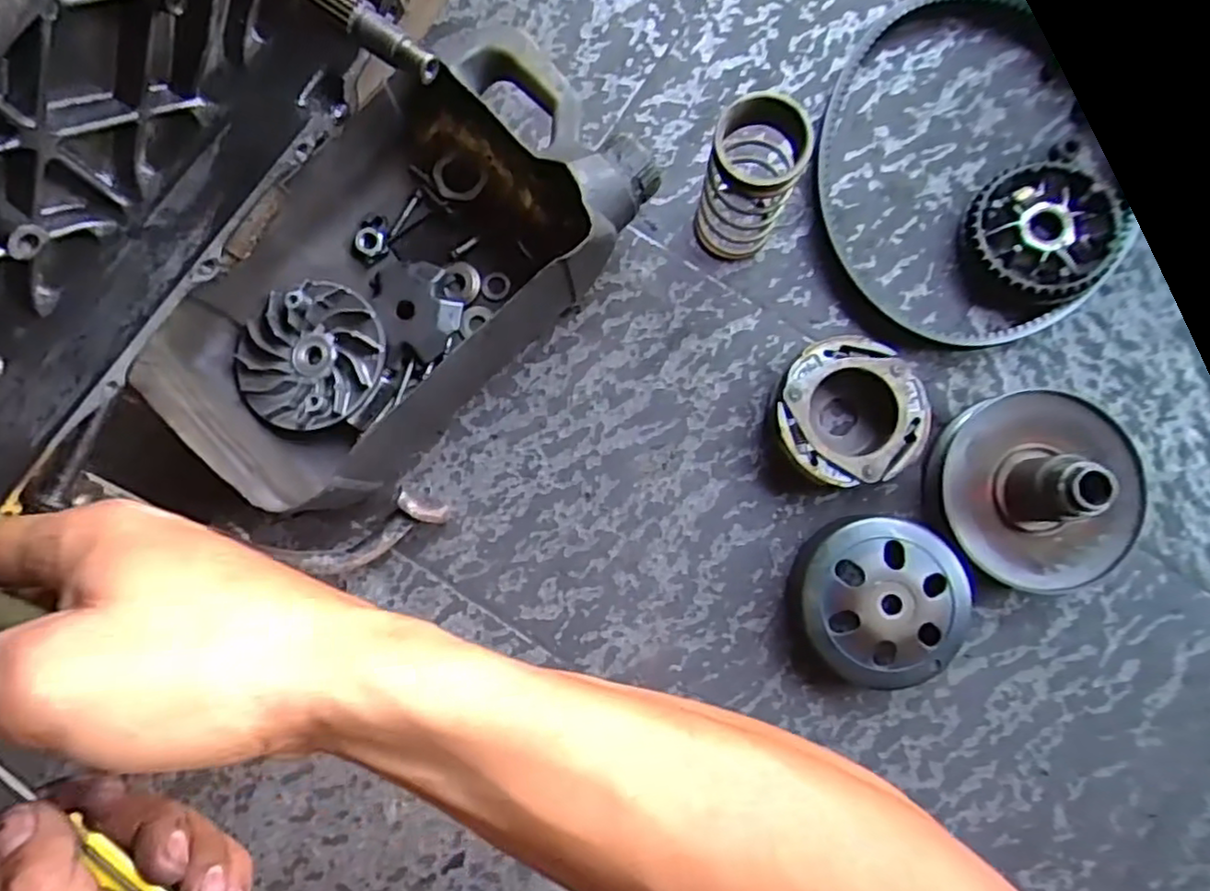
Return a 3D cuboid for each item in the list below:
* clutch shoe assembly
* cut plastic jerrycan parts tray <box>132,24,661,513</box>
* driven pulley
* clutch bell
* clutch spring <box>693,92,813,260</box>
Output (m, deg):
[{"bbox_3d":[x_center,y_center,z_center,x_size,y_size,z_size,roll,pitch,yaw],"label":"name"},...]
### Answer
[{"bbox_3d":[0.174,-0.023,0.498,0.099,0.040,0.100,-10,86,0],"label":"clutch shoe assembly"},{"bbox_3d":[-0.139,-0.121,0.478,0.329,0.100,0.186,-45,86,-3],"label":"cut plastic jerrycan parts tray"},{"bbox_3d":[0.310,0.030,0.473,0.146,0.077,0.138,-5,86,0],"label":"driven pulley"},{"bbox_3d":[0.194,0.108,0.486,0.111,0.045,0.111,0,86,1],"label":"clutch bell"},{"bbox_3d":[0.097,-0.175,0.466,0.058,0.126,0.057,0,86,1],"label":"clutch spring"}]

